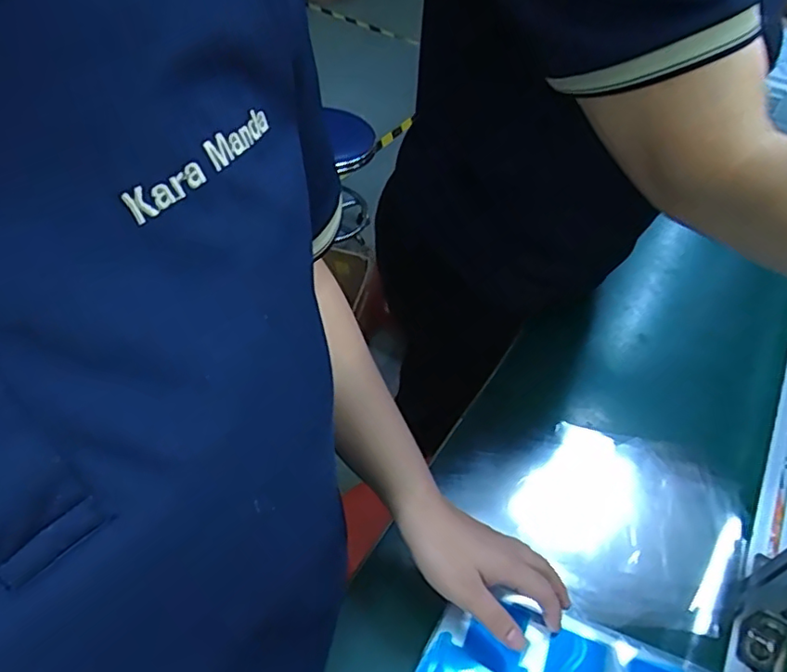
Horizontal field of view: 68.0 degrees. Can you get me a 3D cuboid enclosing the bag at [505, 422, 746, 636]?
[{"bbox_3d":[0.230,0.181,0.573,0.198,0.024,0.194,31,51,21],"label":"bag"}]

